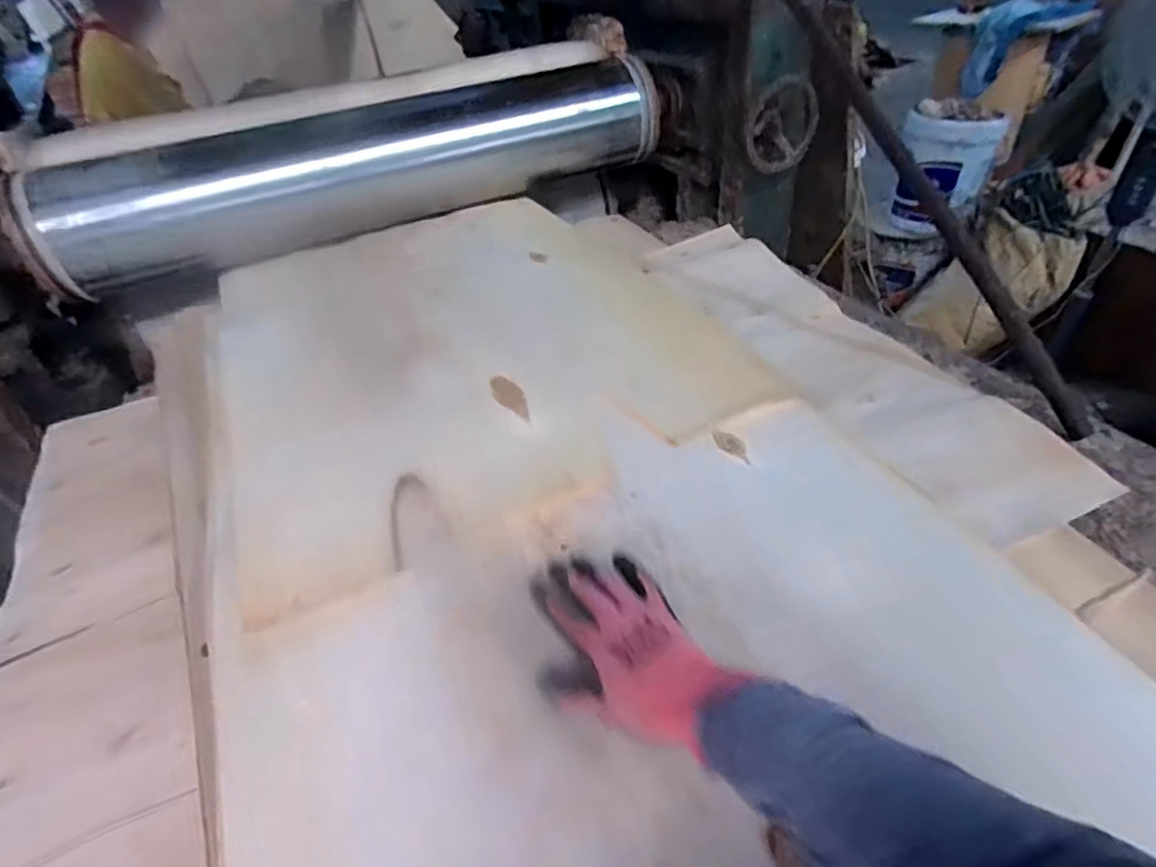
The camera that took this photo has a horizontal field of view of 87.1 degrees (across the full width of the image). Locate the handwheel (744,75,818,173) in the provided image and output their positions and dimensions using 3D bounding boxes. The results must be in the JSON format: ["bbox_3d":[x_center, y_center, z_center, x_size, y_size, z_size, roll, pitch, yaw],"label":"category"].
[{"bbox_3d":[0.389,-0.586,1.163,0.148,0.161,0.031,-18,41,-13],"label":"handwheel"}]

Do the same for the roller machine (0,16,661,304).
[{"bbox_3d":[-0.395,-0.536,1.162,1.154,0.209,0.212,-18,41,-13],"label":"roller machine"}]

